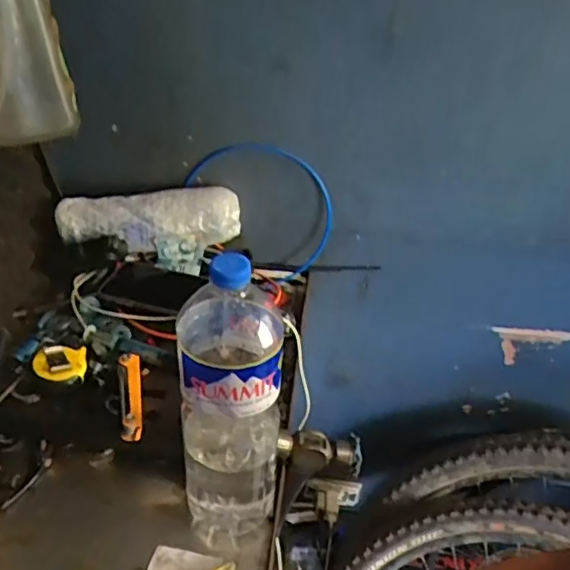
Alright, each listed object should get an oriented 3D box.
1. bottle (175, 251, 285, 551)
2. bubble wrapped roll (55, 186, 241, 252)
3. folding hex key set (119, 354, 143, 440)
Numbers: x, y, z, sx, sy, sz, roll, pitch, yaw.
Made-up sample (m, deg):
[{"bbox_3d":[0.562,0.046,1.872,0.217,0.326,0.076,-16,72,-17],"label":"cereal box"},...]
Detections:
[{"bbox_3d":[-0.048,0.109,0.551,0.091,0.306,0.097,2,36,-3],"label":"bottle"},{"bbox_3d":[-0.188,-0.092,0.859,0.249,0.073,0.055,-4,37,-11],"label":"bubble wrapped roll"},{"bbox_3d":[-0.168,0.118,0.658,0.022,0.020,0.108,-4,37,-12],"label":"folding hex key set"}]

